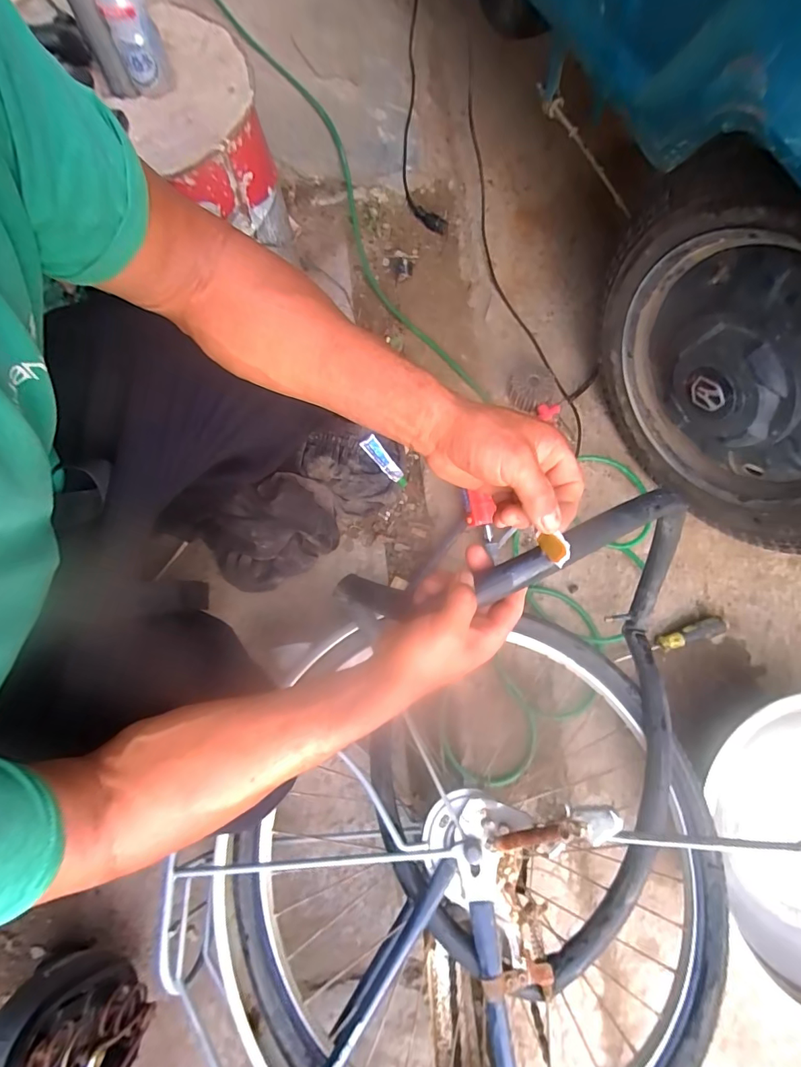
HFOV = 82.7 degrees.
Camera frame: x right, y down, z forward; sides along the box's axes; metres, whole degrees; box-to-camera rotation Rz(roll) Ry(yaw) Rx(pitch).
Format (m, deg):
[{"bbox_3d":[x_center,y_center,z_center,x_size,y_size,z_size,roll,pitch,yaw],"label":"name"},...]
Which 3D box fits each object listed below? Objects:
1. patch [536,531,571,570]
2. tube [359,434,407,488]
[{"bbox_3d":[0.120,0.011,0.355,0.008,0.037,0.030,-39,81,-7],"label":"patch"},{"bbox_3d":[-0.025,-0.118,0.755,0.028,0.012,0.098,-41,97,-8],"label":"tube"}]

